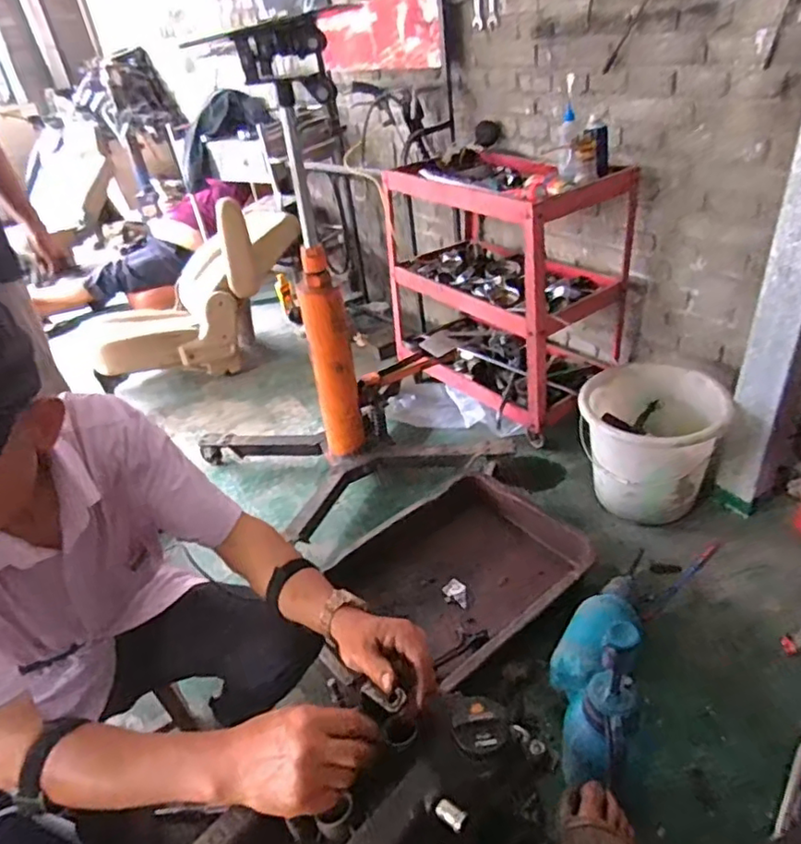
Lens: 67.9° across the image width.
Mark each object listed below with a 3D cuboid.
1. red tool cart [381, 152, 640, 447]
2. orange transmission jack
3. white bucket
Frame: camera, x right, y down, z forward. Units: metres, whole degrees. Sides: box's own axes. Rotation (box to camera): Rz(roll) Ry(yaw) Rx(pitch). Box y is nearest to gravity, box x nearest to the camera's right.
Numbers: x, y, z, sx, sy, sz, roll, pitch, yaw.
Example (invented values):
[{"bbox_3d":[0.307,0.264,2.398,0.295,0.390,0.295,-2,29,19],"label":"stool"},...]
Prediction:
[{"bbox_3d":[0.300,-0.455,1.901,0.471,0.672,0.749,-31,41,-30],"label":"red tool cart"},{"bbox_3d":[-0.203,-0.328,1.518,0.699,1.138,0.571,-23,38,-21],"label":"orange transmission jack"},{"bbox_3d":[0.643,0.064,1.555,0.331,0.295,0.301,14,40,27],"label":"white bucket"}]

